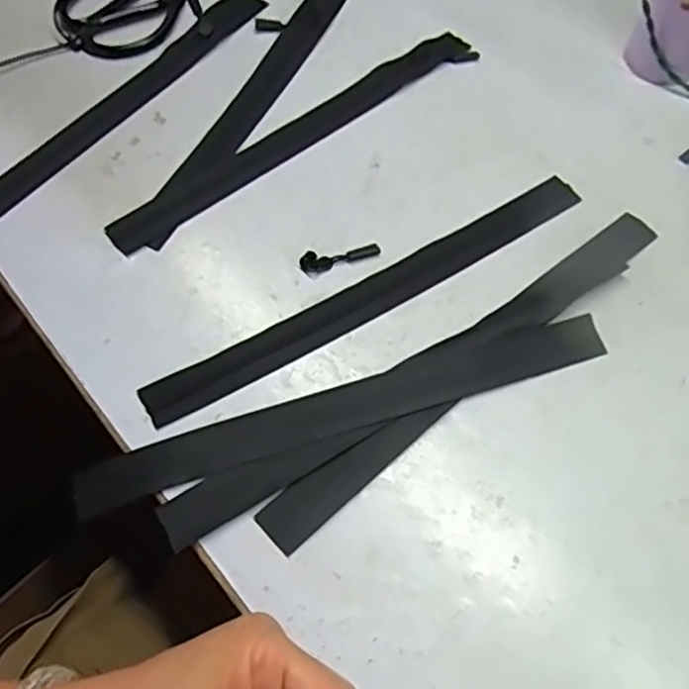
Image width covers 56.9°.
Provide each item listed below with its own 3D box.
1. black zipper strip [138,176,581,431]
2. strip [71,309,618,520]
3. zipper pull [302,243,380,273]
[{"bbox_3d":[0.026,-0.039,0.452,0.351,0.004,0.033,-29,68,-16],"label":"black zipper strip"},{"bbox_3d":[0.005,0.040,0.407,0.351,0.004,0.034,-16,65,-10],"label":"strip"},{"bbox_3d":[-0.003,-0.063,0.456,0.059,0.007,0.014,-11,64,-8],"label":"zipper pull"}]

